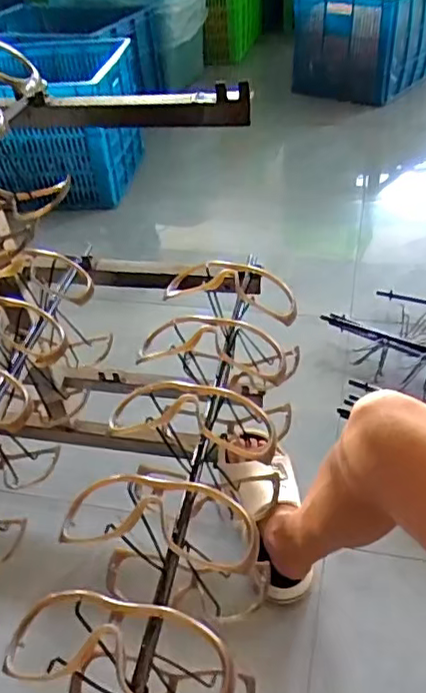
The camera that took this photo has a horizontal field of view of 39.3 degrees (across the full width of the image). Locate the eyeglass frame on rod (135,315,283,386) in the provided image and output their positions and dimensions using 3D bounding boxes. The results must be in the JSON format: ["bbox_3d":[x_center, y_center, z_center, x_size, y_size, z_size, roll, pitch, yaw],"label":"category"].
[{"bbox_3d":[-0.003,0.004,0.548,0.139,0.054,0.053,7,42,14],"label":"eyeglass frame on rod"}]

